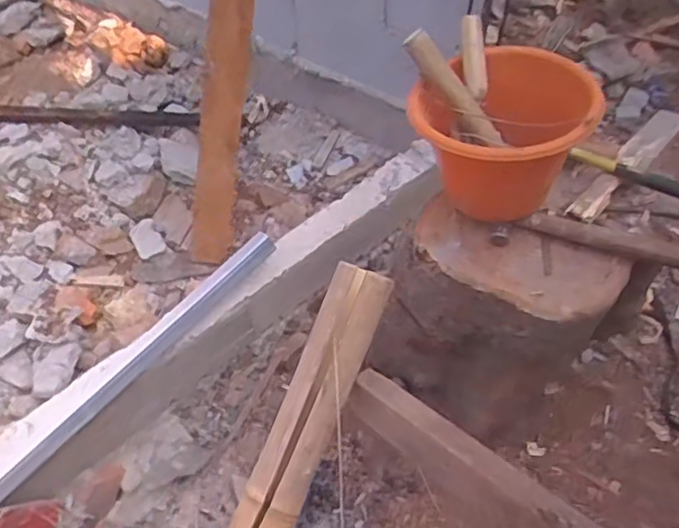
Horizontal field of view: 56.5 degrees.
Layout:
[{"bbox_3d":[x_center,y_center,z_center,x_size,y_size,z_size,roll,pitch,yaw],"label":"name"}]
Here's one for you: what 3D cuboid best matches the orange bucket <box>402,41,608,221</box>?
[{"bbox_3d":[0.223,-0.174,0.940,0.231,0.252,0.210,-1,54,2],"label":"orange bucket"}]

